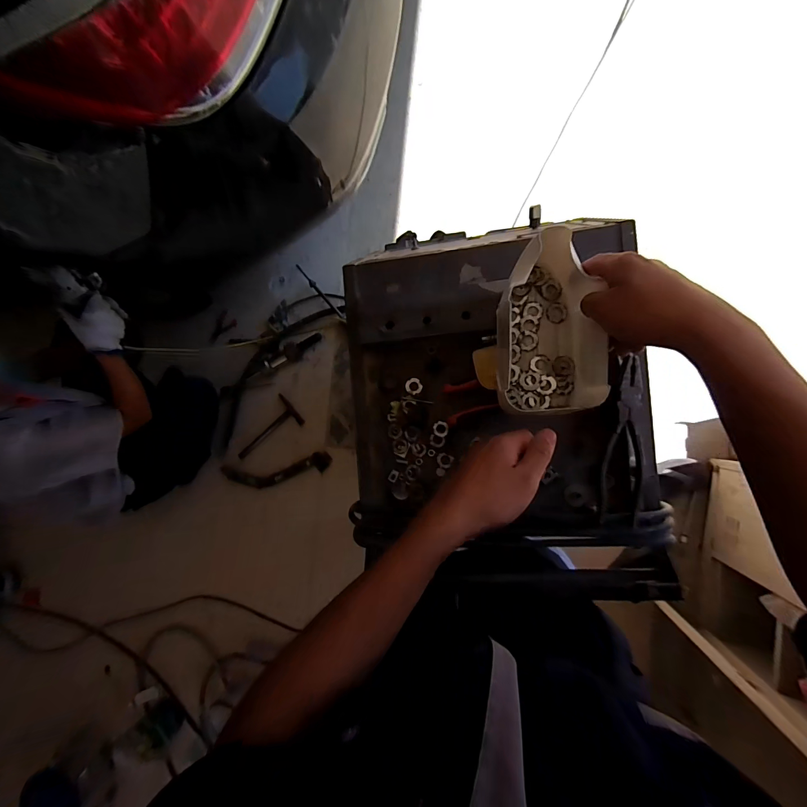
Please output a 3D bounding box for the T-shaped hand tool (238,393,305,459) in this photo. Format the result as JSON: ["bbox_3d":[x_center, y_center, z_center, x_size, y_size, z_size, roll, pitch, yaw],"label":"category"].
[{"bbox_3d":[-0.569,0.120,1.456,0.304,0.024,0.146,-40,86,4],"label":"T-shaped hand tool"}]

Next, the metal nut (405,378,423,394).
[{"bbox_3d":[0.015,-0.024,0.482,0.023,0.004,0.021,0,89,10],"label":"metal nut"}]

